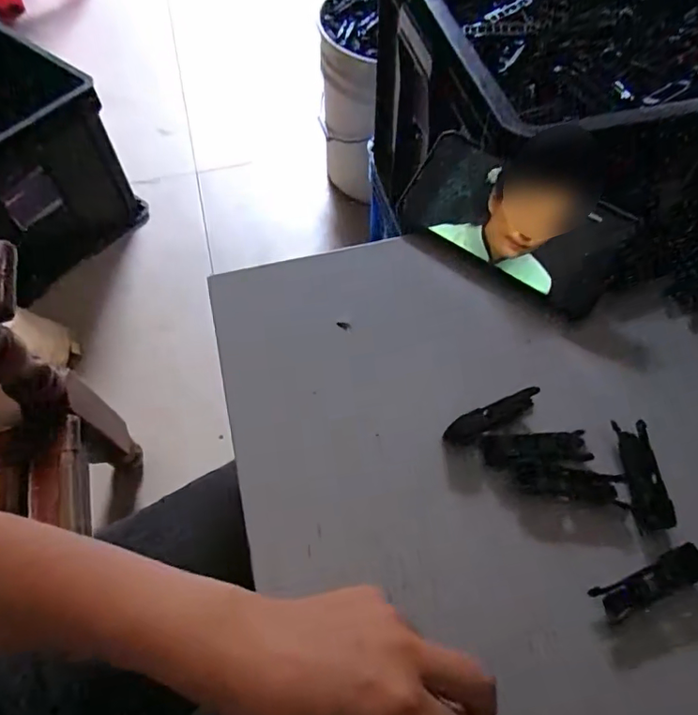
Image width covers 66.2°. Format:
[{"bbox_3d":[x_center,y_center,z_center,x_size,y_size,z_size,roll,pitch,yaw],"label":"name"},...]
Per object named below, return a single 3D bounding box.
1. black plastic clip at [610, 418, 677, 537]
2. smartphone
[{"bbox_3d":[0.179,0.071,0.325,0.023,0.004,0.066,-1,60,0],"label":"black plastic clip"},{"bbox_3d":[0.121,-0.103,0.402,0.162,0.014,0.078,33,98,17],"label":"smartphone"}]

